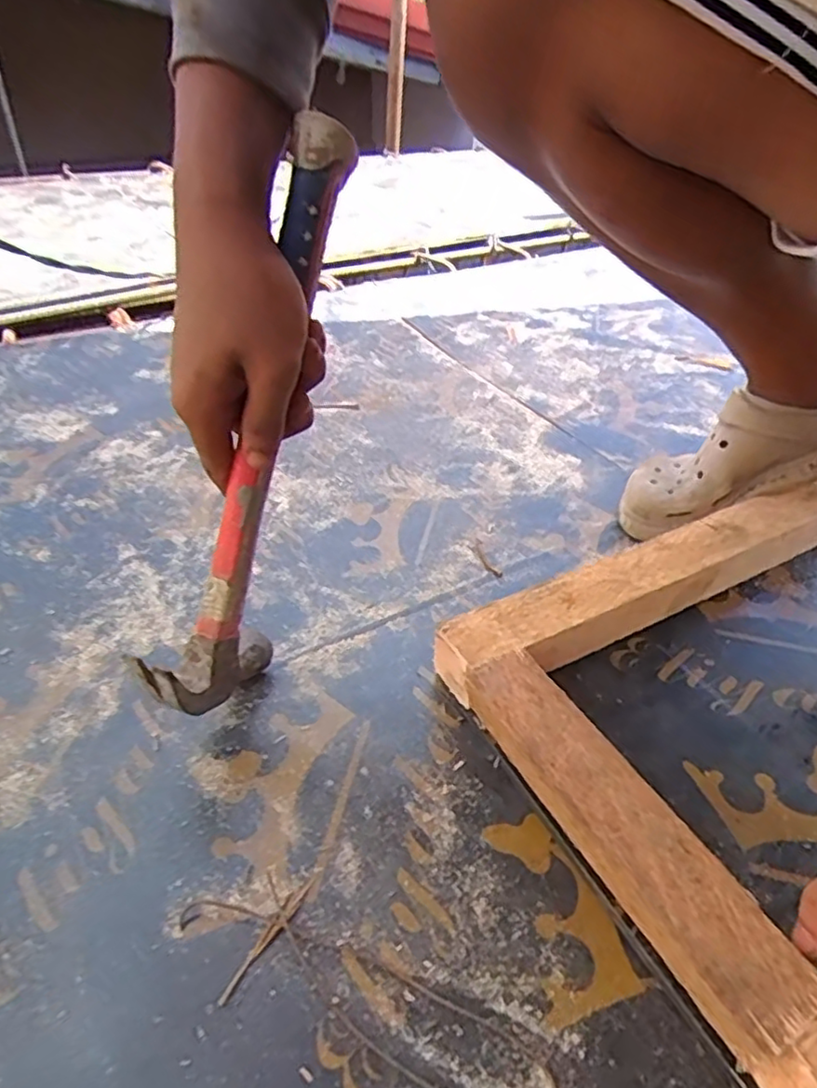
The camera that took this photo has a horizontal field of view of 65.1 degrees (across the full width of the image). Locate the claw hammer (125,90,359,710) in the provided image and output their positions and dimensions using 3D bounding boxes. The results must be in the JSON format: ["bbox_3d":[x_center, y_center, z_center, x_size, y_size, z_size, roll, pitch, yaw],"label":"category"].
[{"bbox_3d":[-0.076,-0.055,0.349,0.031,0.315,0.115,22,13,23],"label":"claw hammer"}]

